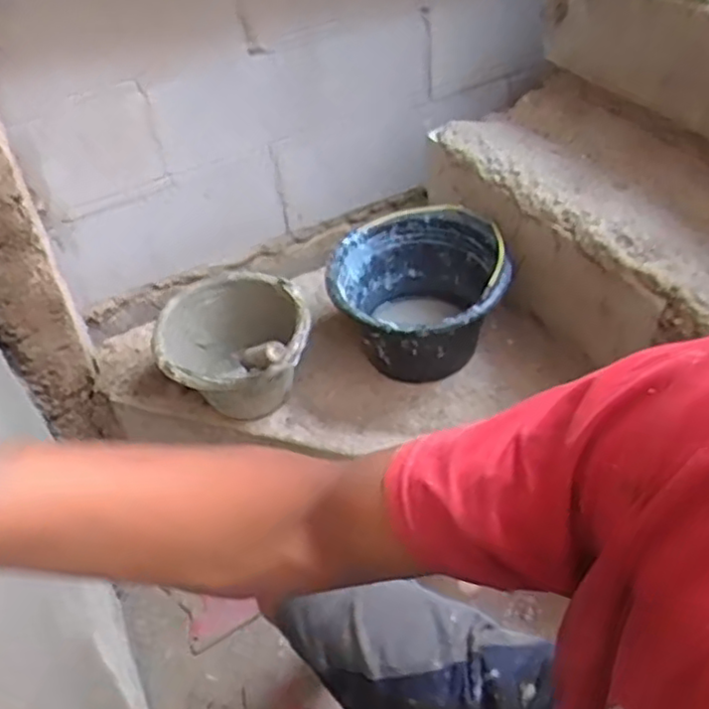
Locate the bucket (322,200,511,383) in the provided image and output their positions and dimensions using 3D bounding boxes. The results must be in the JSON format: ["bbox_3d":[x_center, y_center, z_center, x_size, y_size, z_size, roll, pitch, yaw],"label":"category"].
[{"bbox_3d":[0.111,-0.091,1.218,0.296,0.185,0.296,-3,44,3],"label":"bucket"}]

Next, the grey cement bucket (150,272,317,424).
[{"bbox_3d":[-0.191,0.004,1.177,0.234,0.205,0.240,-3,44,3],"label":"grey cement bucket"}]

